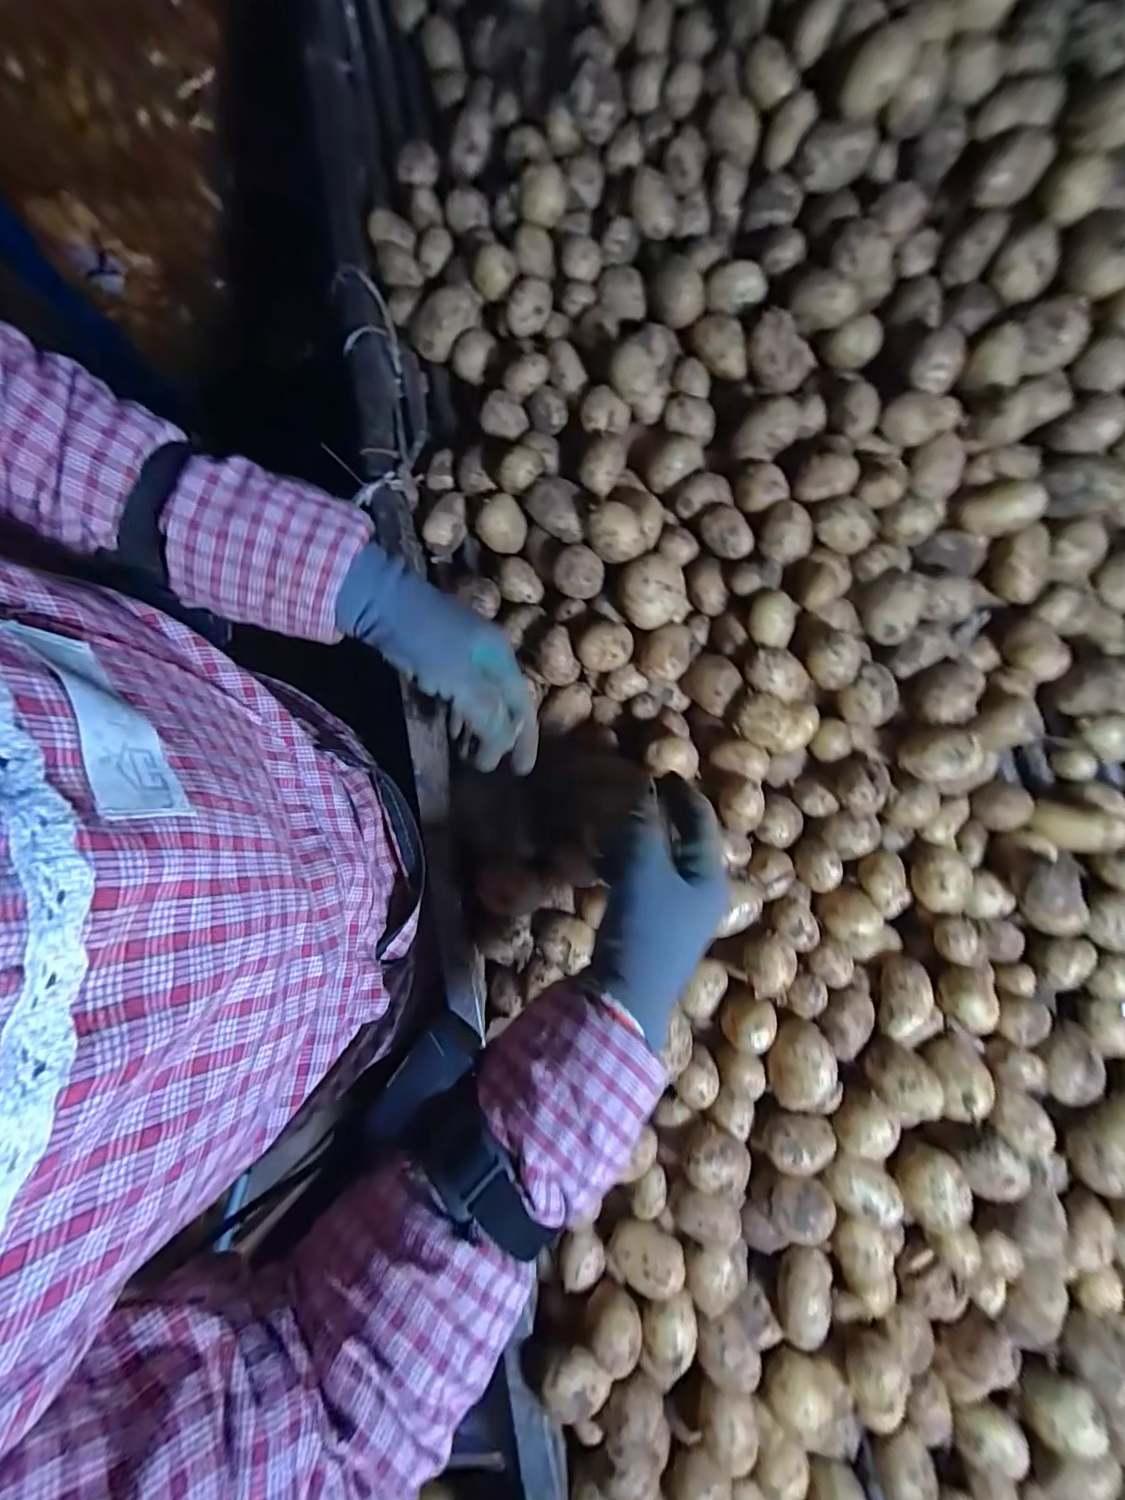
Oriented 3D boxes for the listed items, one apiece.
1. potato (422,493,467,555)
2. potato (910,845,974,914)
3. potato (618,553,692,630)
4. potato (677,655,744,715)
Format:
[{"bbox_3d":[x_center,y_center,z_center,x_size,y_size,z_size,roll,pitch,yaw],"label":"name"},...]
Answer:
[{"bbox_3d":[-0.115,-0.227,0.534,0.029,0.028,0.055,30,80,8],"label":"potato"},{"bbox_3d":[0.306,0.105,0.430,0.035,0.031,0.051,-3,77,1],"label":"potato"},{"bbox_3d":[0.079,-0.136,0.468,0.059,0.053,0.053,-43,80,-7],"label":"potato"},{"bbox_3d":[0.130,-0.058,0.461,0.036,0.031,0.047,-42,79,-7],"label":"potato"}]

